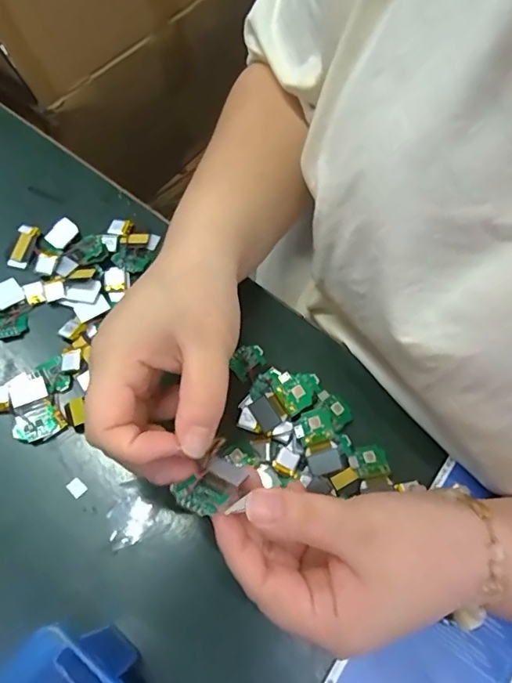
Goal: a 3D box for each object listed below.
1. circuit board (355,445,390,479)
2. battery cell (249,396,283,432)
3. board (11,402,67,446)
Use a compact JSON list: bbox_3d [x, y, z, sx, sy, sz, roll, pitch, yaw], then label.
[{"bbox_3d":[0.072,0.074,0.311,0.021,0.004,0.020,-9,66,-6],"label":"circuit board"},{"bbox_3d":[0.006,0.046,0.318,0.014,0.004,0.020,-38,77,8],"label":"battery cell"},{"bbox_3d":[-0.137,0.051,0.312,0.030,0.004,0.022,-32,70,-15],"label":"board"}]

